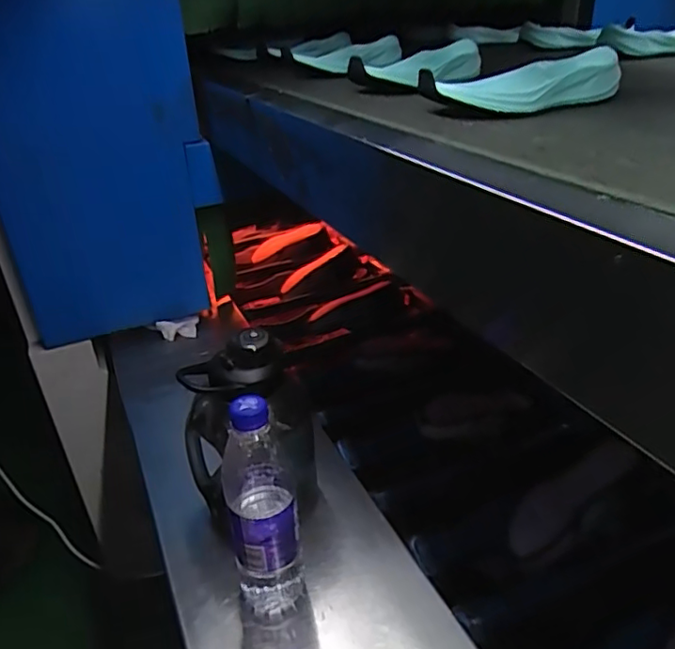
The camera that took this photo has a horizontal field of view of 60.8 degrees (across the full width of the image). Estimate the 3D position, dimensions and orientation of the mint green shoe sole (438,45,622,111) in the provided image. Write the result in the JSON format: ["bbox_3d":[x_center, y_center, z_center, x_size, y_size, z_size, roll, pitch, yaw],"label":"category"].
[{"bbox_3d":[0.185,-0.228,0.550,0.199,0.032,0.072,-16,35,-13],"label":"mint green shoe sole"}]

